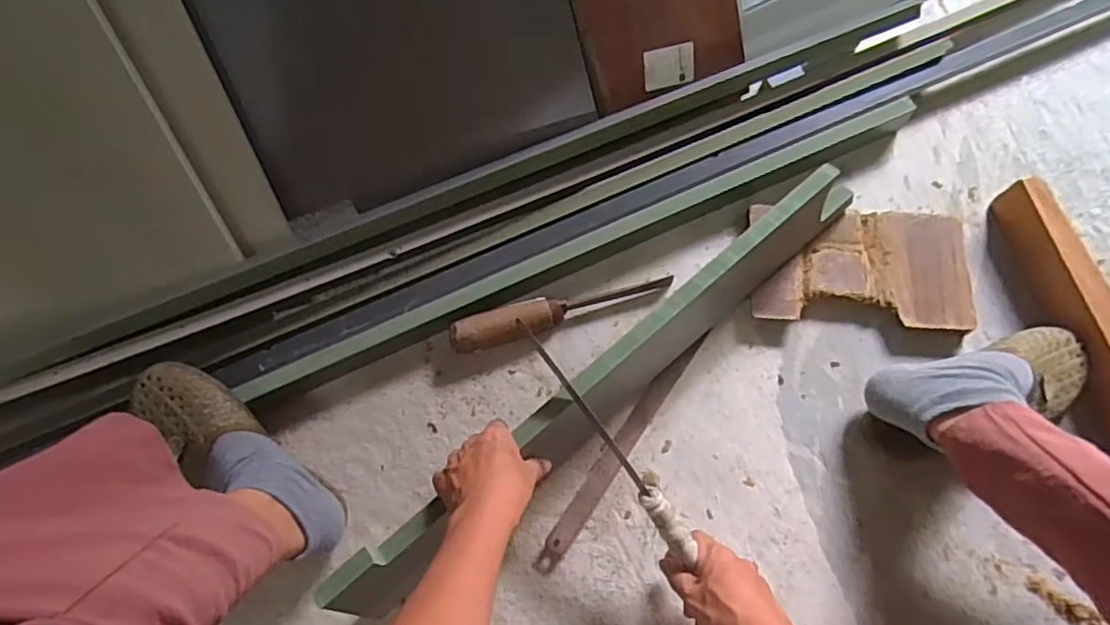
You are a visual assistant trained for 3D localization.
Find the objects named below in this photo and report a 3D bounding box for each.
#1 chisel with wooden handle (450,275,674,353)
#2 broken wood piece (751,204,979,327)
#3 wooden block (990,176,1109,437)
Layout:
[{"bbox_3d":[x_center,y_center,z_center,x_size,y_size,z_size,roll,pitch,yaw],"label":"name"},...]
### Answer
[{"bbox_3d":[0.008,-0.003,0.627,0.227,0.033,0.031,-17,71,-6],"label":"chisel with wooden handle"},{"bbox_3d":[0.311,-0.045,0.638,0.211,0.026,0.119,5,70,2],"label":"broken wood piece"},{"bbox_3d":[0.513,0.013,0.595,0.045,0.059,0.306,-10,70,-3],"label":"wooden block"}]

